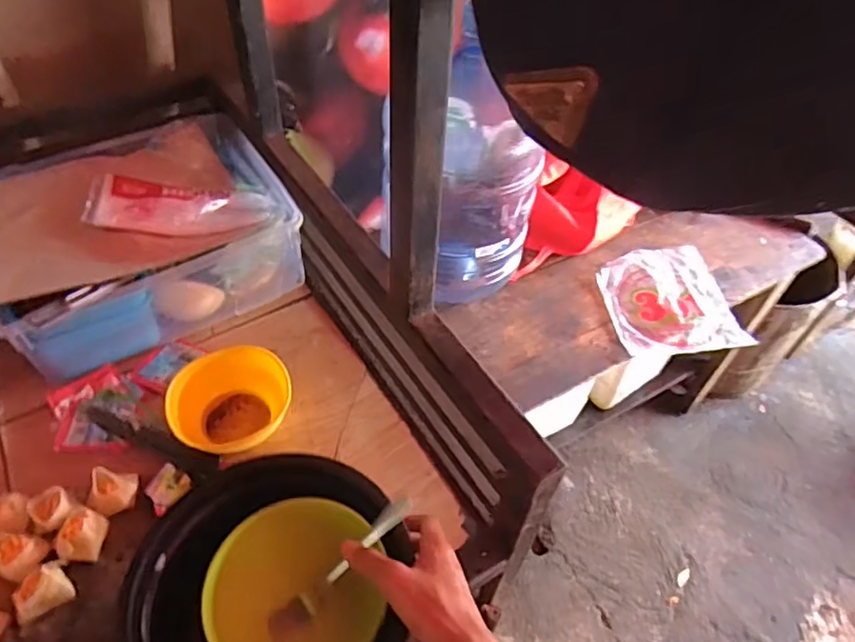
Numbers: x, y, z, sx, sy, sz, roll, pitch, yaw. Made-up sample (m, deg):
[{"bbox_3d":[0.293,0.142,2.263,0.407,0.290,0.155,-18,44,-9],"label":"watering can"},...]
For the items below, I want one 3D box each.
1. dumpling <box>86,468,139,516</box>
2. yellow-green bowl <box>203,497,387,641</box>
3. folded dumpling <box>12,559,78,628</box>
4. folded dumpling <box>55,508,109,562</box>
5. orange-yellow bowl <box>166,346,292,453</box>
[{"bbox_3d":[-0.317,0.169,0.607,0.042,0.028,0.042,-5,50,-10],"label":"dumpling"},{"bbox_3d":[-0.113,0.234,0.530,0.146,0.081,0.145,3,49,-3],"label":"yellow-green bowl"},{"bbox_3d":[-0.347,0.243,0.548,0.046,0.031,0.032,-32,59,-28],"label":"folded dumpling"},{"bbox_3d":[-0.331,0.204,0.581,0.036,0.026,0.047,7,49,0],"label":"folded dumpling"},{"bbox_3d":[-0.220,0.090,0.687,0.126,0.062,0.113,-22,55,-22],"label":"orange-yellow bowl"}]

